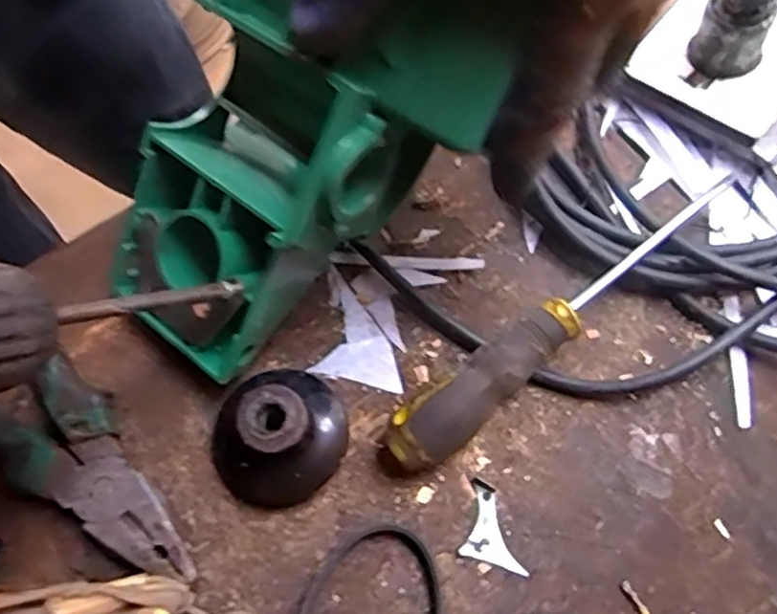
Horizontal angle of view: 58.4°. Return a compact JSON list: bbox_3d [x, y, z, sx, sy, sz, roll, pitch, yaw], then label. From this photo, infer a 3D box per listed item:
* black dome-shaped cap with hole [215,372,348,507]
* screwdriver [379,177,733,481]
[{"bbox_3d":[-0.046,0.051,0.279,0.056,0.039,0.054,-5,68,1],"label":"black dome-shaped cap with hole"},{"bbox_3d":[0.075,0.009,0.300,0.188,0.028,0.025,-36,71,-11],"label":"screwdriver"}]

